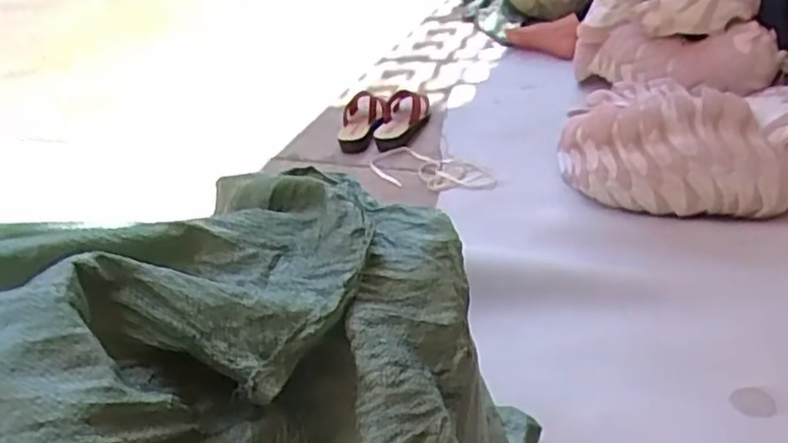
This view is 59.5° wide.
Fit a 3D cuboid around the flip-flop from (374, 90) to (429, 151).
[{"bbox_3d":[0.019,-0.230,1.519,0.106,0.050,0.239,0,36,8],"label":"flip-flop"}]

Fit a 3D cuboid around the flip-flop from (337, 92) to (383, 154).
[{"bbox_3d":[-0.075,-0.226,1.529,0.088,0.047,0.185,-1,36,6],"label":"flip-flop"}]

